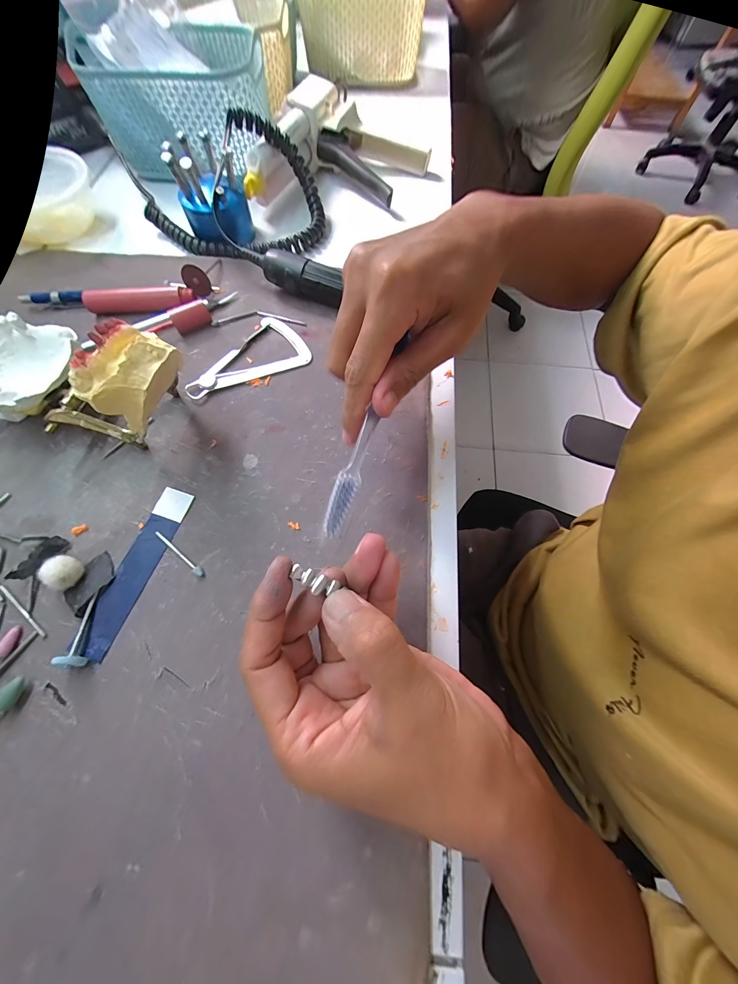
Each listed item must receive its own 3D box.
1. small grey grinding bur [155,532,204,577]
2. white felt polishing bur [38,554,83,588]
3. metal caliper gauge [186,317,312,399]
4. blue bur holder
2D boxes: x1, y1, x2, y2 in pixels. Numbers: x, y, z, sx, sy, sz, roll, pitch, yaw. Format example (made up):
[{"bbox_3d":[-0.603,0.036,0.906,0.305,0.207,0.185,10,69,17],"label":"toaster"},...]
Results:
[{"bbox_3d":[-0.117,0.038,0.207,0.042,0.004,0.004,36,70,13],"label":"small grey grinding bur"},{"bbox_3d":[-0.176,0.046,0.195,0.016,0.014,0.016,1,67,-1],"label":"white felt polishing bur"},{"bbox_3d":[-0.100,-0.111,0.272,0.097,0.004,0.057,-22,69,-11],"label":"metal caliper gauge"},{"bbox_3d":[-0.143,-0.271,0.306,0.058,0.069,0.059,-18,68,-9],"label":"blue bur holder"}]

